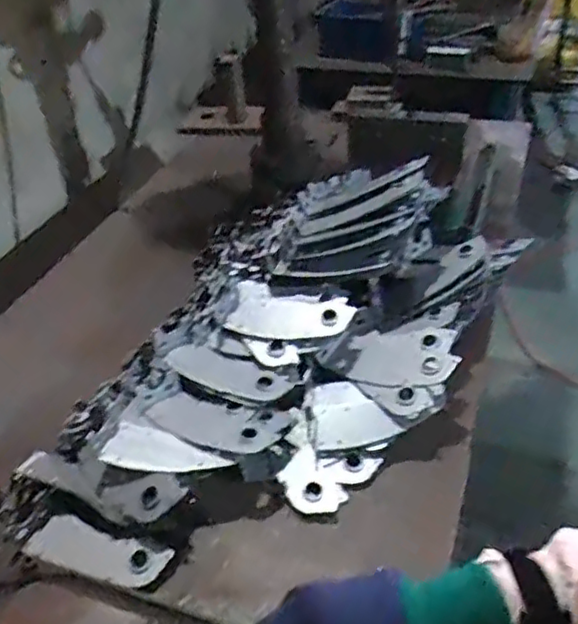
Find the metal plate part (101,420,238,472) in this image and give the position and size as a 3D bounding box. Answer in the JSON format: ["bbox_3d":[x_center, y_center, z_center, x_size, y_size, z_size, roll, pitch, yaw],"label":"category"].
[{"bbox_3d":[-0.143,0.163,0.777,0.145,0.004,0.059,8,44,11],"label":"metal plate part"}]

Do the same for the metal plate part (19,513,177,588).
[{"bbox_3d":[-0.214,0.266,0.735,0.159,0.010,0.052,12,46,15],"label":"metal plate part"}]

